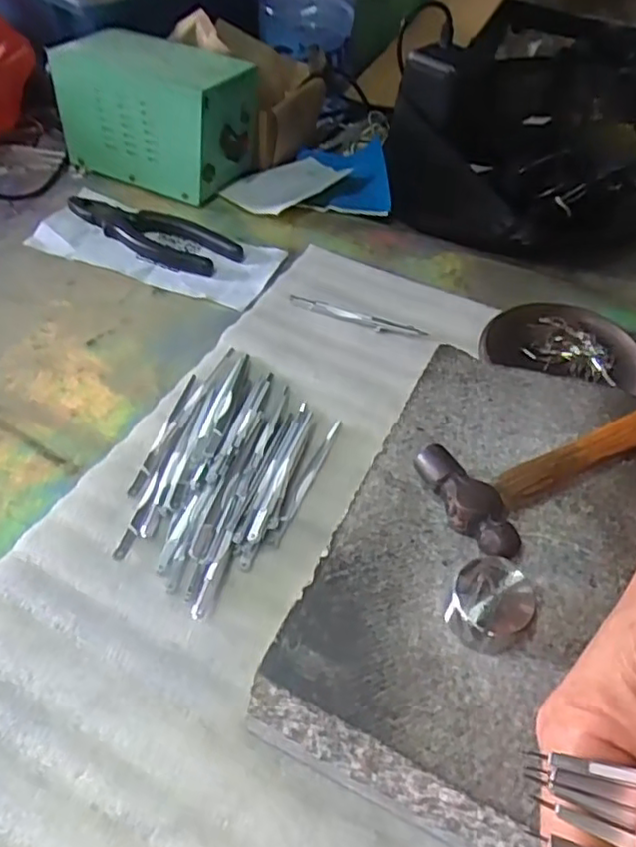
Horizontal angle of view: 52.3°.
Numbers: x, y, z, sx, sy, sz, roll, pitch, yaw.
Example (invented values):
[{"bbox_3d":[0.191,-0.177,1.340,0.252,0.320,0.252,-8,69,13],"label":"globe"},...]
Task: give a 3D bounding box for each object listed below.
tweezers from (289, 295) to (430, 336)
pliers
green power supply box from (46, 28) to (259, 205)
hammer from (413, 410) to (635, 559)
[{"bbox_3d":[0.028,-0.080,0.490,0.105,0.004,0.012,17,49,13],"label":"tweezers"},{"bbox_3d":[-0.146,-0.169,0.559,0.165,0.015,0.059,28,52,22],"label":"pliers"},{"bbox_3d":[-0.147,-0.289,0.602,0.176,0.109,0.094,22,50,18],"label":"green power supply box"},{"bbox_3d":[0.121,0.012,0.334,0.149,0.021,0.062,-27,54,-24],"label":"hammer"}]

